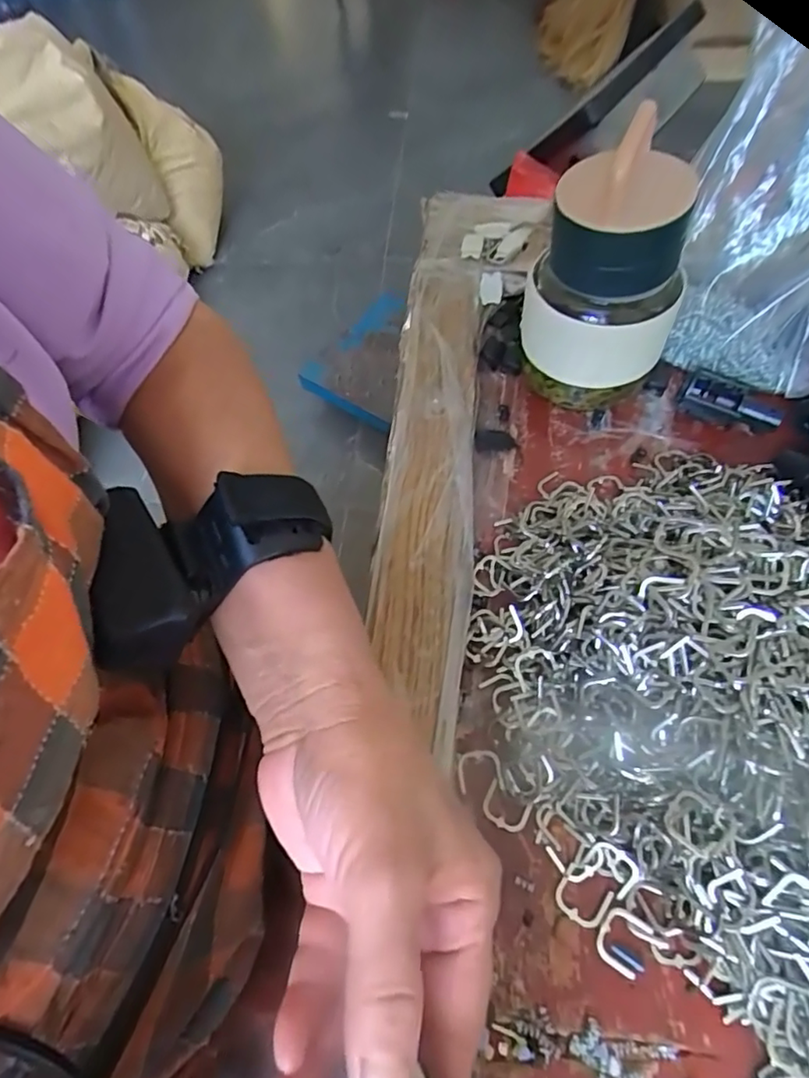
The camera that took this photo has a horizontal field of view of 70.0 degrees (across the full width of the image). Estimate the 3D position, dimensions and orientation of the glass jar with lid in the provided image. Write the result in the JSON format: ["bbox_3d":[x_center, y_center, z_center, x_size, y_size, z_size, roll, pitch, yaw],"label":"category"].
[{"bbox_3d":[0.101,-0.130,0.298,0.066,0.127,0.069,-2,59,3],"label":"glass jar with lid"}]

